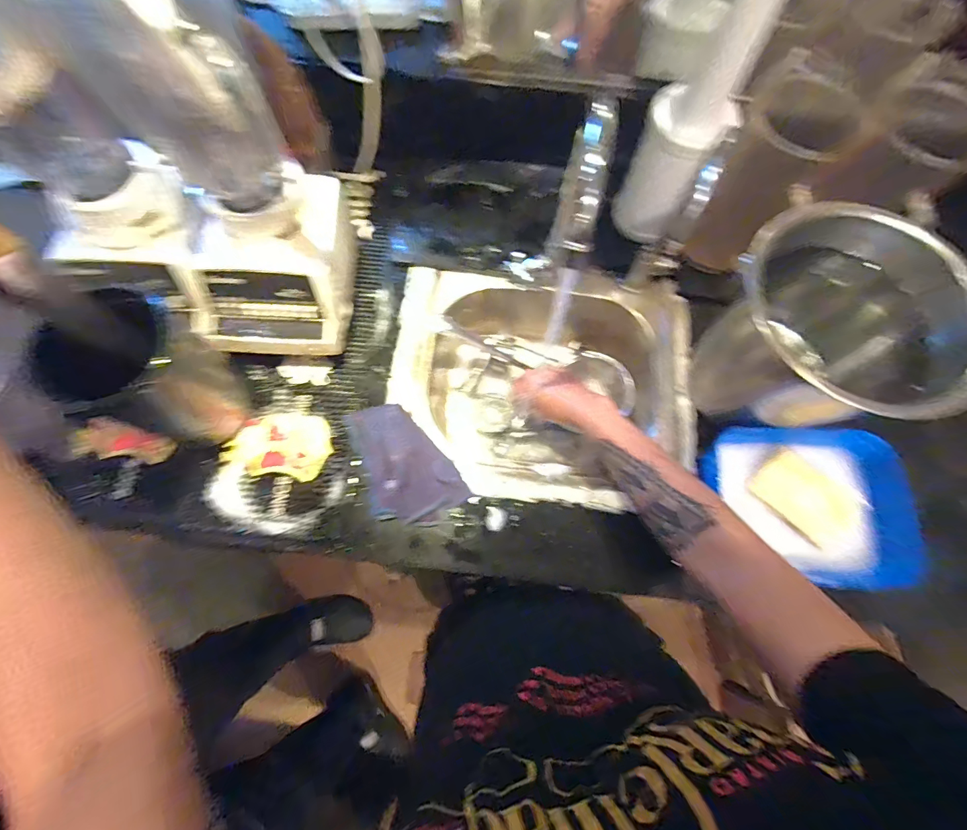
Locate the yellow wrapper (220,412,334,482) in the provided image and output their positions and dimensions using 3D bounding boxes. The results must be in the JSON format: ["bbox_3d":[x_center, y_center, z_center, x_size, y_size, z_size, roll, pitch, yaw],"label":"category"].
[{"bbox_3d":[-0.257,0.036,0.529,0.124,0.008,0.083,5,73,1],"label":"yellow wrapper"}]

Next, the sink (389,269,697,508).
[{"bbox_3d":[0.080,-0.042,0.633,0.404,0.133,0.342,6,73,1],"label":"sink"}]

